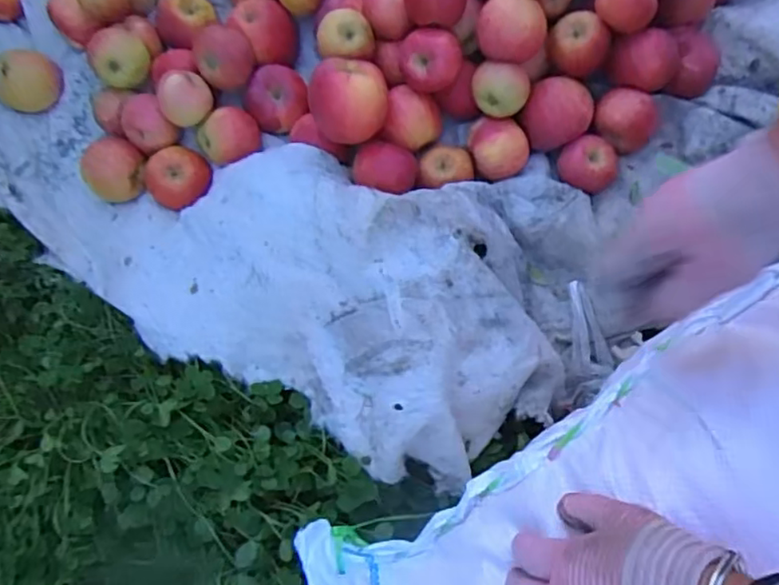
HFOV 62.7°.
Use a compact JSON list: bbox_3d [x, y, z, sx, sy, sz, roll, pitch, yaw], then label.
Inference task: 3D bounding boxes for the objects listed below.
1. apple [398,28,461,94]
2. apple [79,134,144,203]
[{"bbox_3d":[0.042,-0.244,0.680,0.064,0.058,0.054,-2,78,2],"label":"apple"},{"bbox_3d":[-0.309,-0.137,0.716,0.063,0.056,0.069,0,79,2],"label":"apple"}]

